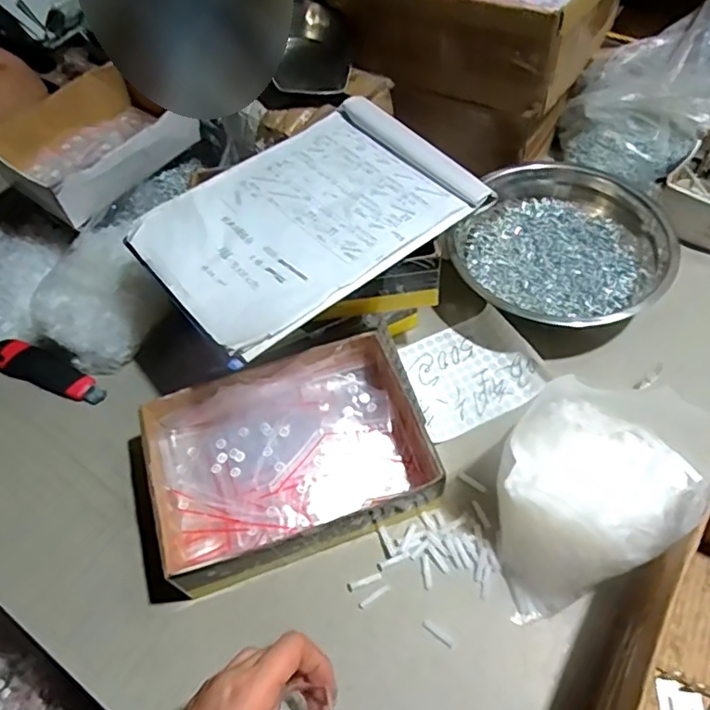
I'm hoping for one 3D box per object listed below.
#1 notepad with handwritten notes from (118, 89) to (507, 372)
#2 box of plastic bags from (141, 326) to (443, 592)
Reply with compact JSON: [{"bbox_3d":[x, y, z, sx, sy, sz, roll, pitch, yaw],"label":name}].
[{"bbox_3d":[-0.048,-0.146,0.580,0.312,0.012,0.224,-34,60,-17],"label":"notepad with handwritten notes"},{"bbox_3d":[-0.062,0.098,0.564,0.262,0.073,0.186,-20,57,-9],"label":"box of plastic bags"}]

